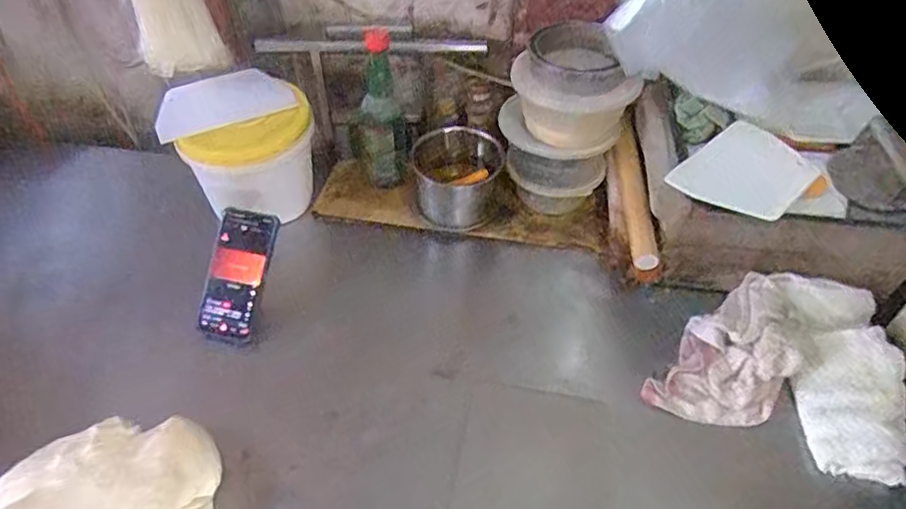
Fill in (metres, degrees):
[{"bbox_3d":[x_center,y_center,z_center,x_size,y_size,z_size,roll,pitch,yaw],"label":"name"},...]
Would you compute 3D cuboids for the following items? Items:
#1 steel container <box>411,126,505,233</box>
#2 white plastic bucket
[{"bbox_3d":[0.004,-0.112,0.954,0.138,0.116,0.119,0,47,1],"label":"steel container"},{"bbox_3d":[-0.316,-0.148,0.948,0.207,0.186,0.217,-1,47,1],"label":"white plastic bucket"}]

